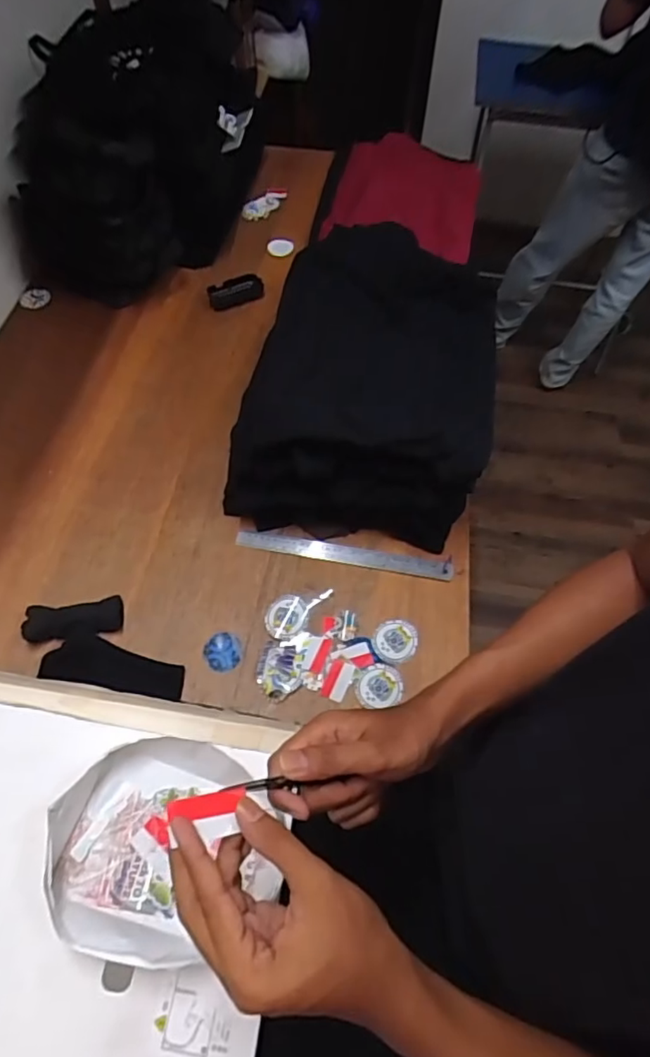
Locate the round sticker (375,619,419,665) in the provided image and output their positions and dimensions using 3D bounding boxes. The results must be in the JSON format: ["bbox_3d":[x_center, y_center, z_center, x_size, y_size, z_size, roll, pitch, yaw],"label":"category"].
[{"bbox_3d":[0.099,0.156,0.780,0.059,0.009,0.063,1,58,-2],"label":"round sticker"}]

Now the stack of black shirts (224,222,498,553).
[{"bbox_3d":[0.087,-0.258,0.922,0.350,0.193,0.542,12,59,5],"label":"stack of black shirts"}]

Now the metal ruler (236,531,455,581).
[{"bbox_3d":[0.029,0.039,0.851,0.324,0.005,0.031,9,64,3],"label":"metal ruler"}]

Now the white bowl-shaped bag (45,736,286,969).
[{"bbox_3d":[-0.144,0.271,0.486,0.171,0.052,0.164,2,58,-1],"label":"white bowl-shaped bag"}]

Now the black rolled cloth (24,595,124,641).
[{"bbox_3d":[-0.344,0.124,0.769,0.124,0.027,0.046,-8,59,-7],"label":"black rolled cloth"}]

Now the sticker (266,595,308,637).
[{"bbox_3d":[-0.056,0.122,0.796,0.056,0.009,0.064,40,68,21],"label":"sticker"}]

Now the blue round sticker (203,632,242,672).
[{"bbox_3d":[-0.141,0.168,0.771,0.051,0.008,0.054,1,58,-2],"label":"blue round sticker"}]

